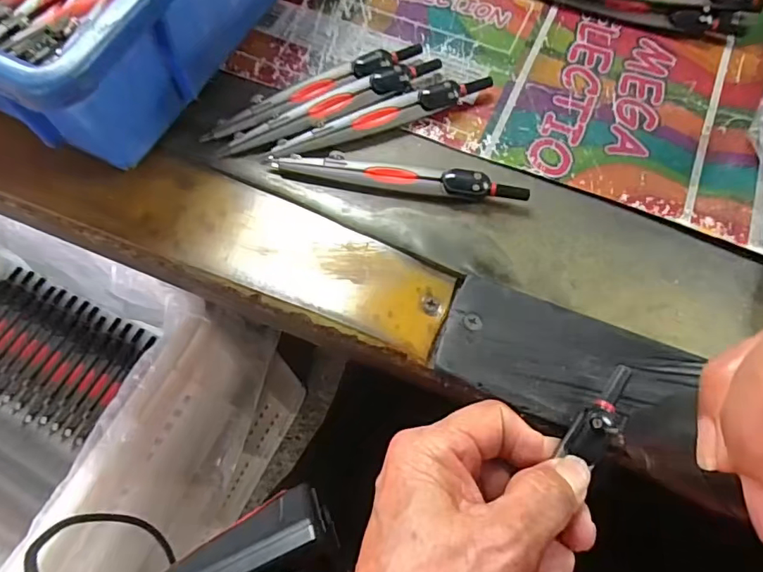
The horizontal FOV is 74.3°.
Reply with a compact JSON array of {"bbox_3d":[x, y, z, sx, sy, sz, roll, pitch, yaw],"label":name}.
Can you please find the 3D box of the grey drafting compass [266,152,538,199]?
[{"bbox_3d":[0.008,-0.055,0.255,0.128,0.009,0.013,9,67,5],"label":"grey drafting compass"}]

